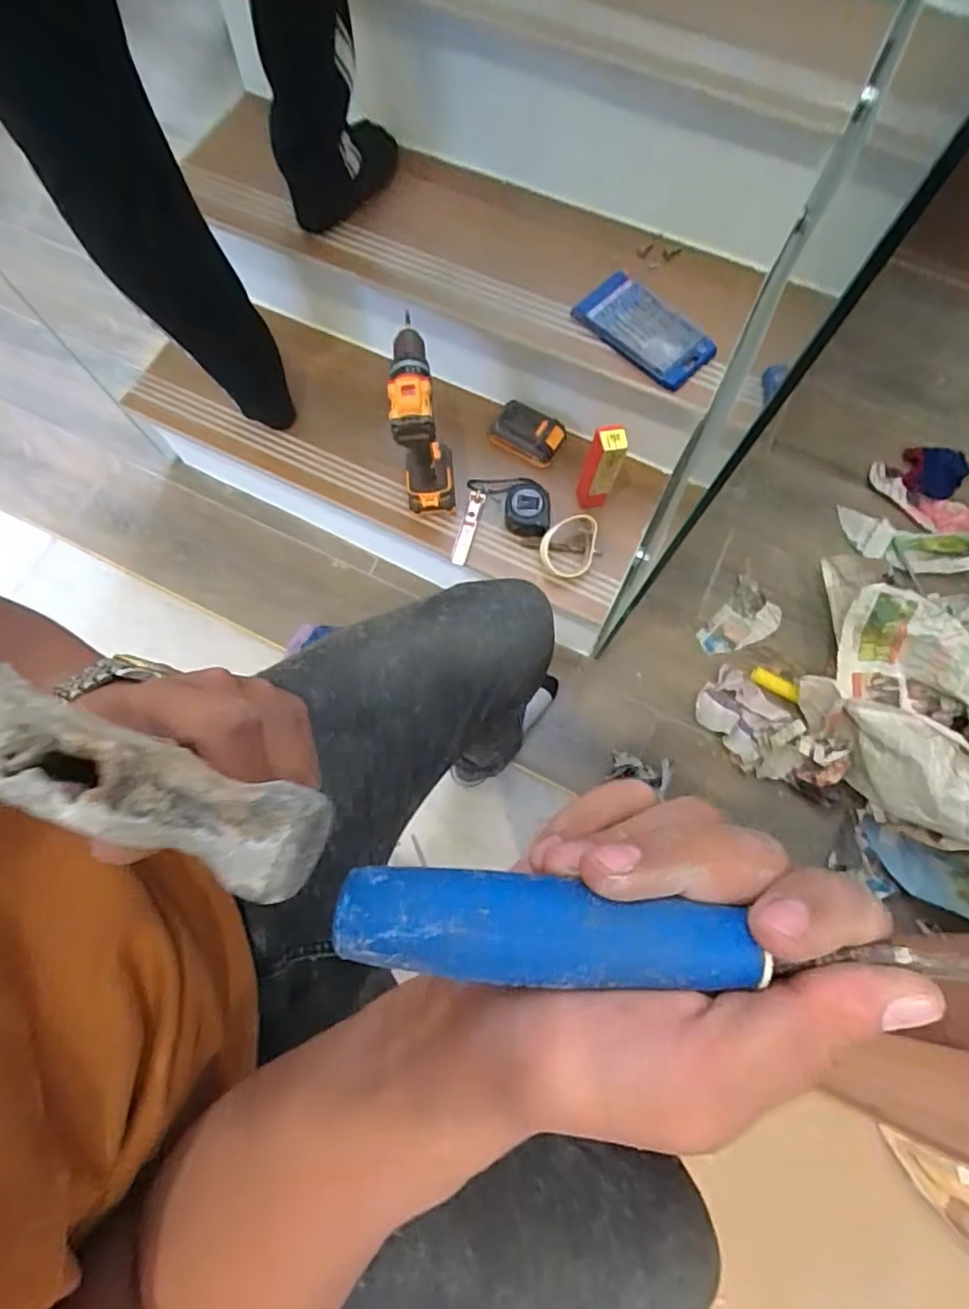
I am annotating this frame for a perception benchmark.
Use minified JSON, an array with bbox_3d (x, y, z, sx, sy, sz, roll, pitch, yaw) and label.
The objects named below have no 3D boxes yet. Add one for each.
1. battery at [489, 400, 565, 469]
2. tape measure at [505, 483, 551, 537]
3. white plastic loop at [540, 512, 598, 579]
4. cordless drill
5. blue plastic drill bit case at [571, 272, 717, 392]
[{"bbox_3d":[0.071,-0.370,0.949,0.119,0.044,0.083,28,76,8],"label":"battery"},{"bbox_3d":[0.068,-0.232,0.909,0.069,0.034,0.087,-2,74,-1],"label":"tape measure"},{"bbox_3d":[0.129,-0.169,0.898,0.083,0.026,0.097,9,98,13],"label":"white plastic loop"},{"bbox_3d":[-0.088,-0.324,0.838,0.069,0.240,0.155,-3,74,-1],"label":"cordless drill"},{"bbox_3d":[0.225,-0.454,0.803,0.186,0.029,0.105,43,79,11],"label":"blue plastic drill bit case"}]

